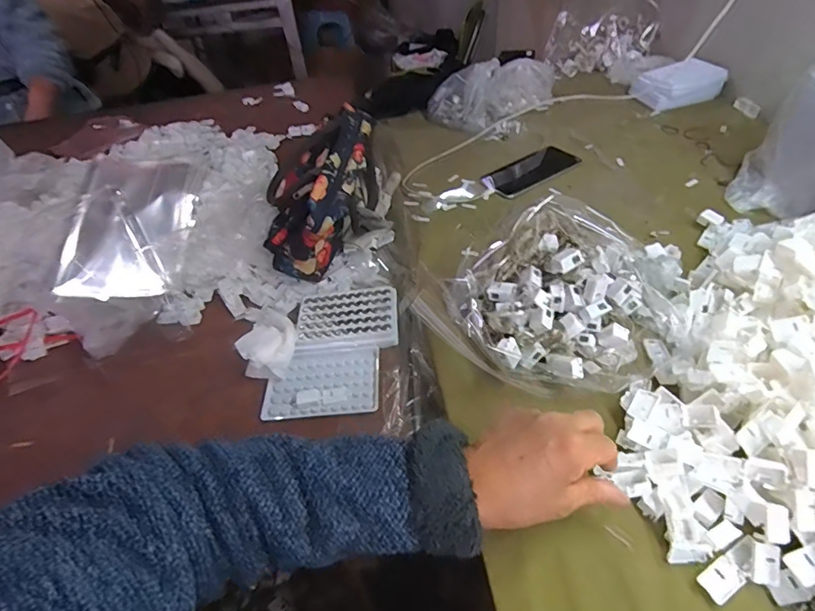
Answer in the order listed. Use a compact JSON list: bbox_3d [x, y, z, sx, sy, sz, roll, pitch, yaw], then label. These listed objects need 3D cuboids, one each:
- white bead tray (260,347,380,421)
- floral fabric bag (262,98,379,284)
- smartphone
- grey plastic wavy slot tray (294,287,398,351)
[{"bbox_3d":[-0.098,0.087,0.554,0.129,0.014,0.085,-5,44,3],"label":"white bead tray"},{"bbox_3d":[-0.122,-0.150,0.666,0.125,0.154,0.212,3,44,11],"label":"floral fabric bag"},{"bbox_3d":[0.198,-0.217,0.759,0.158,0.008,0.068,-26,46,-18],"label":"smartphone"},{"bbox_3d":[-0.074,0.012,0.613,0.122,0.016,0.100,-6,43,2],"label":"grey plastic wavy slot tray"}]

